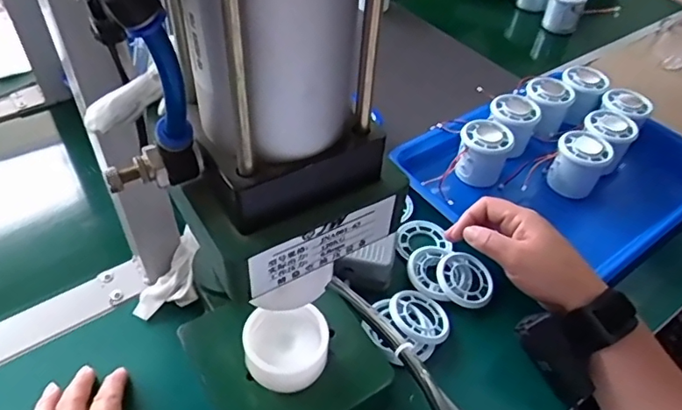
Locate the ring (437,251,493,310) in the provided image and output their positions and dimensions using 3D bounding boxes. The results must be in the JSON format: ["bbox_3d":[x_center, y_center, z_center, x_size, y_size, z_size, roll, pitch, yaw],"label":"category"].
[{"bbox_3d":[0.117,0.069,0.503,0.050,0.004,0.058,-17,49,-19],"label":"ring"}]

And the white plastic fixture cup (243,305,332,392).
[{"bbox_3d":[-0.039,0.104,0.389,0.061,0.029,0.054,-9,46,-12],"label":"white plastic fixture cup"}]

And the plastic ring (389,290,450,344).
[{"bbox_3d":[0.069,0.098,0.470,0.050,0.006,0.056,-16,51,-40],"label":"plastic ring"}]

